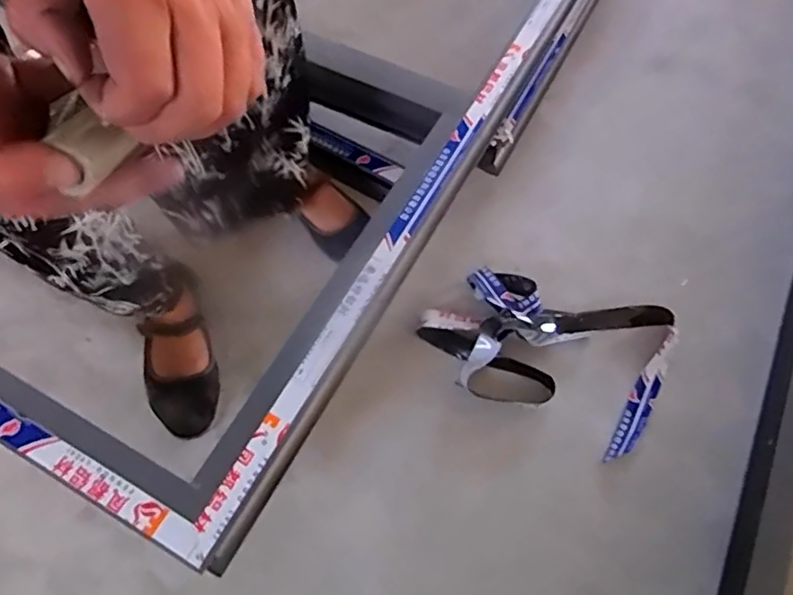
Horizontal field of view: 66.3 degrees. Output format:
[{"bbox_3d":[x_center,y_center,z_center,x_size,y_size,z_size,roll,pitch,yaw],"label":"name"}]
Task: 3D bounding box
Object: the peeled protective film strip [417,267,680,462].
[{"bbox_3d":[0.206,0.056,0.837,0.326,0.051,0.226,24,65,13],"label":"peeled protective film strip"}]

